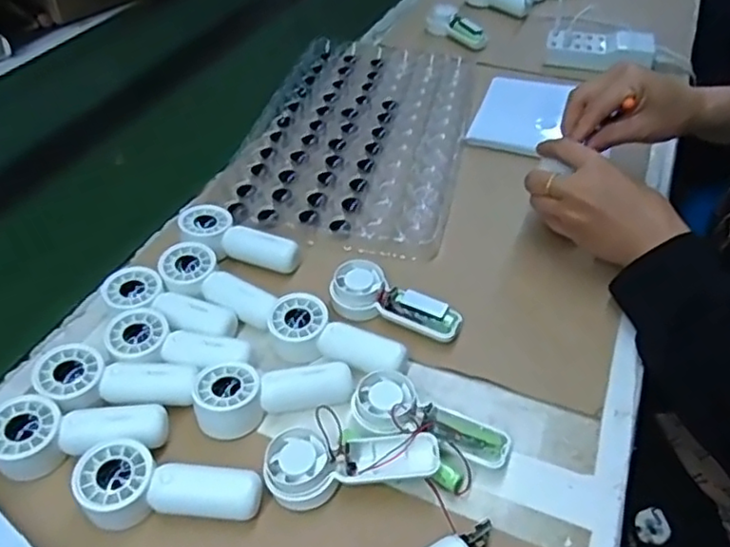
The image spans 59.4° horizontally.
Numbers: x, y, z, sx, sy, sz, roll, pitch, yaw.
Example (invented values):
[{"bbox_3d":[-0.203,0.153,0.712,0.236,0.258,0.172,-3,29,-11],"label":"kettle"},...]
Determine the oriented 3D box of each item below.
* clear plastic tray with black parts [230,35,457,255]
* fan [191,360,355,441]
[{"bbox_3d":[-0.010,-0.165,0.725,0.218,0.028,0.380,6,44,7],"label":"clear plastic tray with black parts"},{"bbox_3d":[-0.065,0.082,0.458,0.108,0.028,0.045,-12,43,-9],"label":"fan"}]

